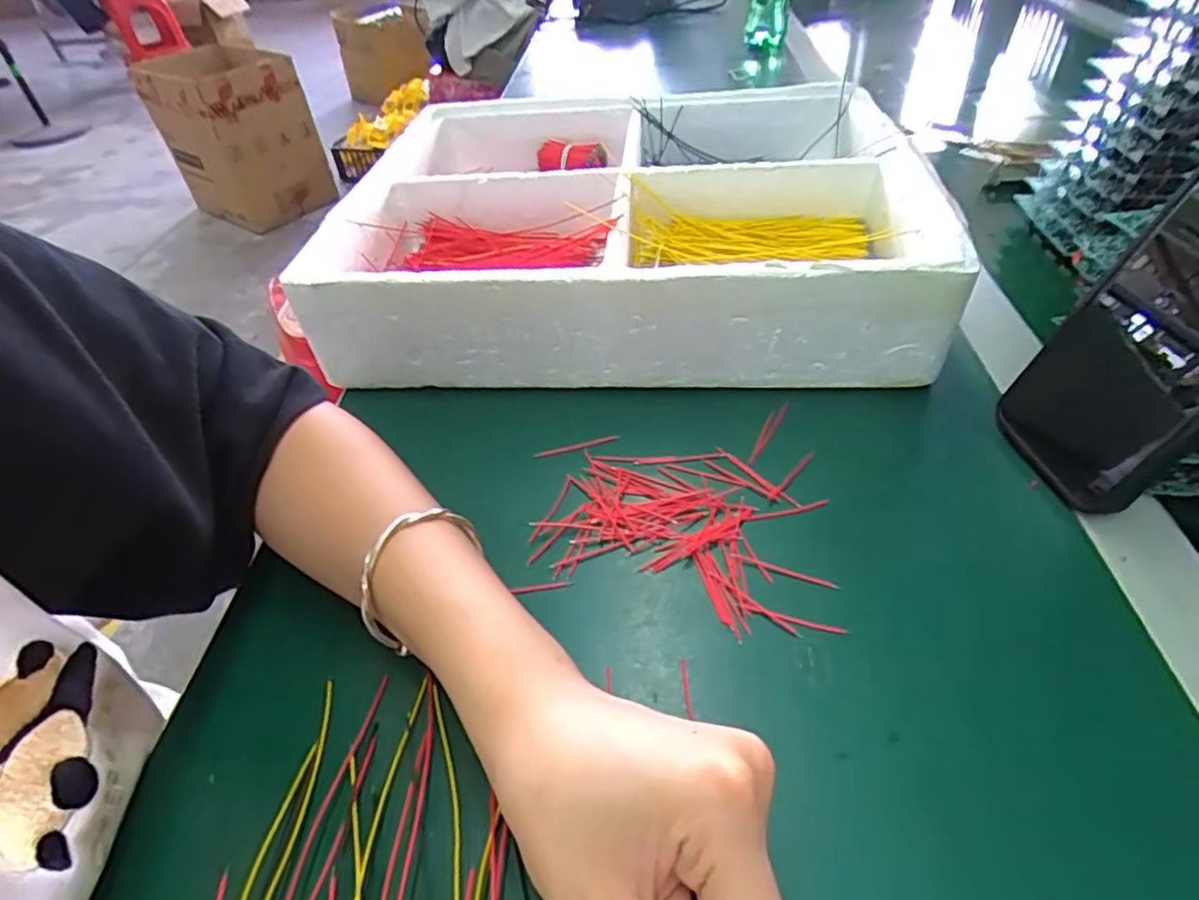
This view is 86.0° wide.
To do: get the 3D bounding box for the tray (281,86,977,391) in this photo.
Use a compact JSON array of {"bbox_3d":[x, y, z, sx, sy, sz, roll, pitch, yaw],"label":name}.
[{"bbox_3d":[0.018,-0.172,0.476,0.365,0.082,0.322,0,44,7],"label":"tray"}]

